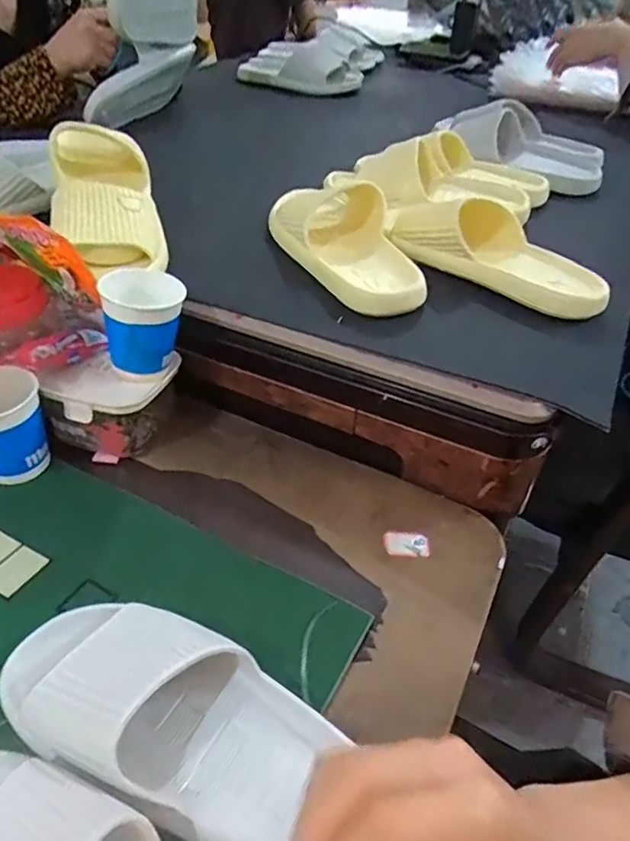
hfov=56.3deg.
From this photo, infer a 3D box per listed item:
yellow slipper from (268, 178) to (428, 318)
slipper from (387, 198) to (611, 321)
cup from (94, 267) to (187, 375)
[{"bbox_3d":[0.030,-0.189,0.607,0.108,0.052,0.237,-12,42,-16],"label":"yellow slipper"},{"bbox_3d":[0.187,-0.175,0.584,0.223,0.060,0.094,33,49,31],"label":"slipper"},{"bbox_3d":[-0.152,-0.087,0.528,0.068,0.072,0.074,1,40,-1],"label":"cup"}]

